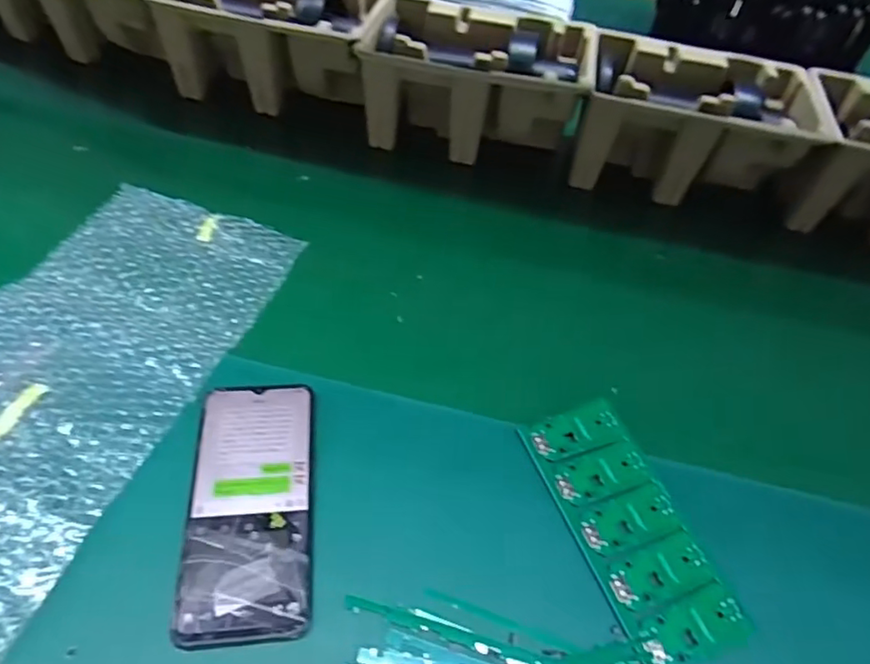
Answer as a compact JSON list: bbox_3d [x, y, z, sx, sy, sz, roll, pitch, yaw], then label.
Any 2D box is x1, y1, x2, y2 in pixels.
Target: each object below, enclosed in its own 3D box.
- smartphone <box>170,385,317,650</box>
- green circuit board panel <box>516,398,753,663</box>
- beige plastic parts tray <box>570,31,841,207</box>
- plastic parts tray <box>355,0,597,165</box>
[{"bbox_3d":[-0.113,0.104,0.369,0.074,0.015,0.159,-1,51,-9],"label":"smartphone"},{"bbox_3d":[0.123,0.121,0.384,0.071,0.005,0.165,-16,56,-16],"label":"green circuit board panel"},{"bbox_3d":[0.261,-0.210,0.607,0.219,0.104,0.132,12,50,2],"label":"beige plastic parts tray"},{"bbox_3d":[0.045,-0.259,0.626,0.217,0.104,0.136,14,50,4],"label":"plastic parts tray"}]

